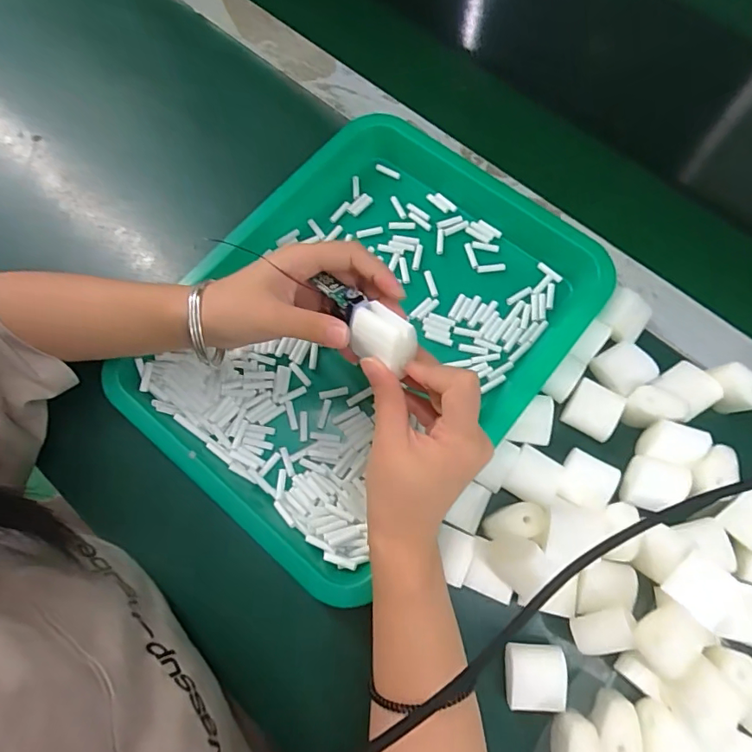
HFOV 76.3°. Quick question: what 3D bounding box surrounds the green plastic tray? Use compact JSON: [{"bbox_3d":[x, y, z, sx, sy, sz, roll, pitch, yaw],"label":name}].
[{"bbox_3d":[-0.012,-0.041,0.364,0.263,0.036,0.329,37,75,12],"label":"green plastic tray"}]

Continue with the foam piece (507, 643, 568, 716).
[{"bbox_3d":[0.100,0.190,0.302,0.036,0.015,0.036,2,71,2],"label":"foam piece"}]

